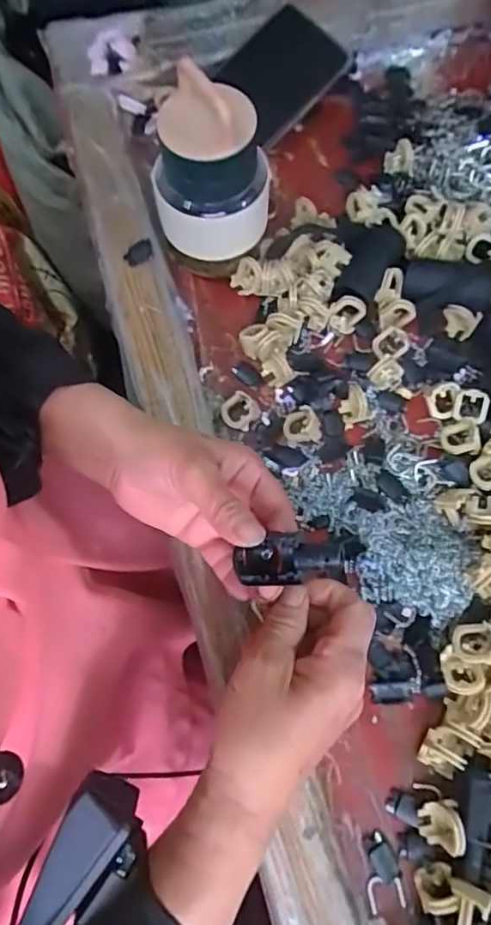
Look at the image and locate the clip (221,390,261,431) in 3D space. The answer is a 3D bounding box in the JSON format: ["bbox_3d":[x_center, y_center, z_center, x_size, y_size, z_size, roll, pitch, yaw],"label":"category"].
[{"bbox_3d":[-0.003,-0.035,0.379,0.026,0.017,0.023,-12,71,-2],"label":"clip"}]

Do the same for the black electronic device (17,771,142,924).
[{"bbox_3d":[-0.072,0.183,0.243,0.034,0.024,0.072,23,73,10],"label":"black electronic device"}]

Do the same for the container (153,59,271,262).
[{"bbox_3d":[-0.025,-0.188,0.360,0.071,0.113,0.060,-24,72,-6],"label":"container"}]

